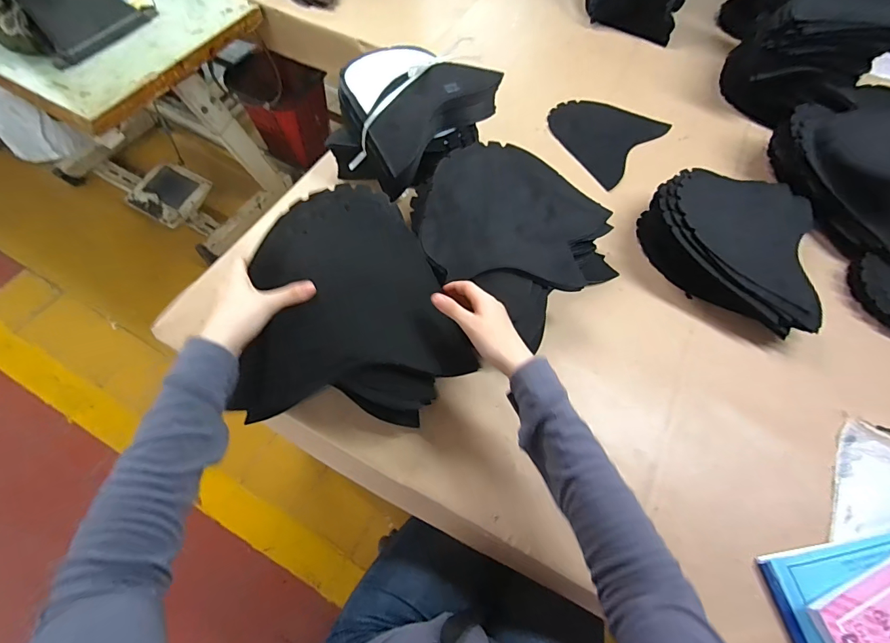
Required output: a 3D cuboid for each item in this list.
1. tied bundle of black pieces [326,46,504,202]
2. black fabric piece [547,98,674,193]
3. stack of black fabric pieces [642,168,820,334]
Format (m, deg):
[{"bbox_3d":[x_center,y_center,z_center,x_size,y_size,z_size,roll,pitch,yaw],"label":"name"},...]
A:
[{"bbox_3d":[-0.063,-0.366,0.746,0.272,0.151,0.198,-38,71,-19],"label":"tied bundle of black pieces"},{"bbox_3d":[0.329,-0.407,0.888,0.215,0.009,0.251,39,68,16],"label":"black fabric piece"},{"bbox_3d":[0.479,-0.135,0.695,0.268,0.105,0.272,16,64,6],"label":"stack of black fabric pieces"}]

